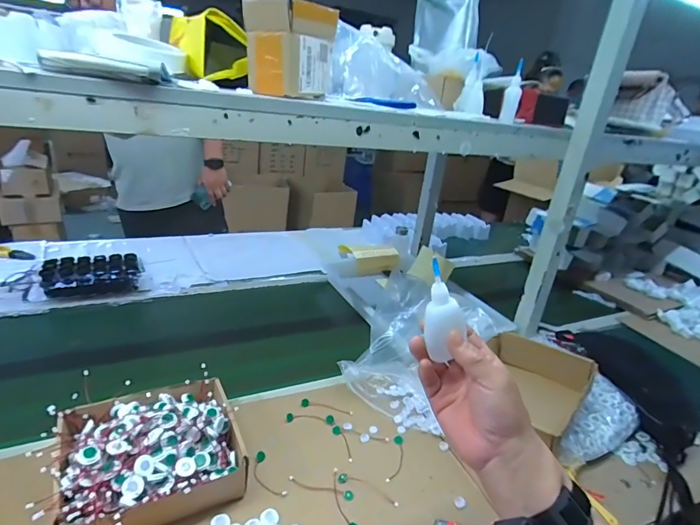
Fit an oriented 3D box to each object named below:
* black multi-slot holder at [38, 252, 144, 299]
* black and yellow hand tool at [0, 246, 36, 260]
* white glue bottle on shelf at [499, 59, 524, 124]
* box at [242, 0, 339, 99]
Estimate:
[{"bbox_3d":[-0.613,0.035,0.989,0.197,0.069,0.092,-3,25,-23],"label":"black multi-slot holder"},{"bbox_3d":[-0.907,-0.025,1.099,0.139,0.015,0.059,8,22,3],"label":"black and yellow hand tool"},{"bbox_3d":[0.308,-0.319,0.780,0.029,0.106,0.030,12,24,10],"label":"white glue bottle on shelf"},{"bbox_3d":[-0.088,-0.325,0.627,0.082,0.130,0.130,16,25,19],"label":"box"}]

